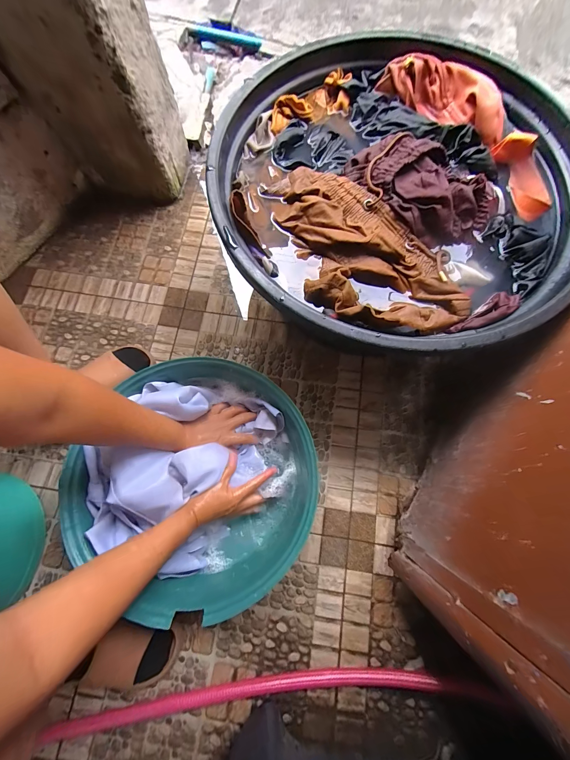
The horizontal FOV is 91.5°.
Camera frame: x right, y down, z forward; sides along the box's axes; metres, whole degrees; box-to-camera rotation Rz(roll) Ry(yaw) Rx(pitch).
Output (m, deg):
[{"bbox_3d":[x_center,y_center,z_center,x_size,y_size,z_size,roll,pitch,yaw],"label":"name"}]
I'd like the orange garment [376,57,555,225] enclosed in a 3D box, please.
[{"bbox_3d":[0.306,-0.406,0.447,0.113,0.058,0.344,-35,78,-8],"label":"orange garment"}]

